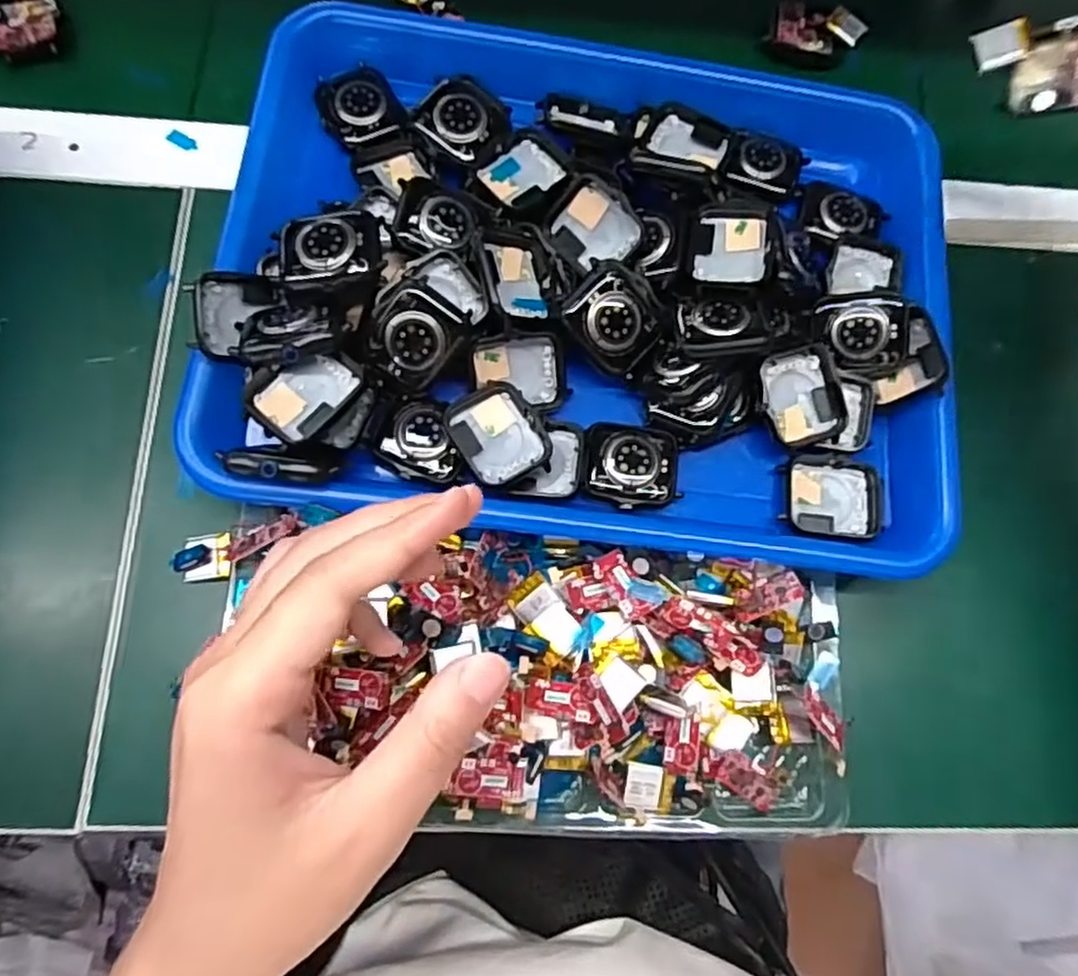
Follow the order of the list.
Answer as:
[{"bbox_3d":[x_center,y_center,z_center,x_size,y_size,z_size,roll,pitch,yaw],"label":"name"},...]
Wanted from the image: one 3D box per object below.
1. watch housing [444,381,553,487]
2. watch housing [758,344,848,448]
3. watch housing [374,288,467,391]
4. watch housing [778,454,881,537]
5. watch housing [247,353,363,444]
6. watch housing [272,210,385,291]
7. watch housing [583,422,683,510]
[{"bbox_3d":[-0.017,-0.023,0.303,0.036,0.008,0.043,-26,78,-12],"label":"watch housing"},{"bbox_3d":[0.116,-0.041,0.317,0.036,0.012,0.042,-18,87,-1],"label":"watch housing"},{"bbox_3d":[-0.052,-0.061,0.294,0.032,0.006,0.037,34,105,-18],"label":"watch housing"},{"bbox_3d":[0.130,0.003,0.318,0.045,0.011,0.034,7,74,-3],"label":"watch housing"},{"bbox_3d":[-0.092,-0.037,0.282,0.030,0.008,0.039,44,75,8],"label":"watch housing"},{"bbox_3d":[-0.086,-0.099,0.294,0.042,0.007,0.038,-3,74,-6],"label":"watch housing"},{"bbox_3d":[0.040,-0.011,0.312,0.041,0.008,0.037,4,74,-4],"label":"watch housing"}]

